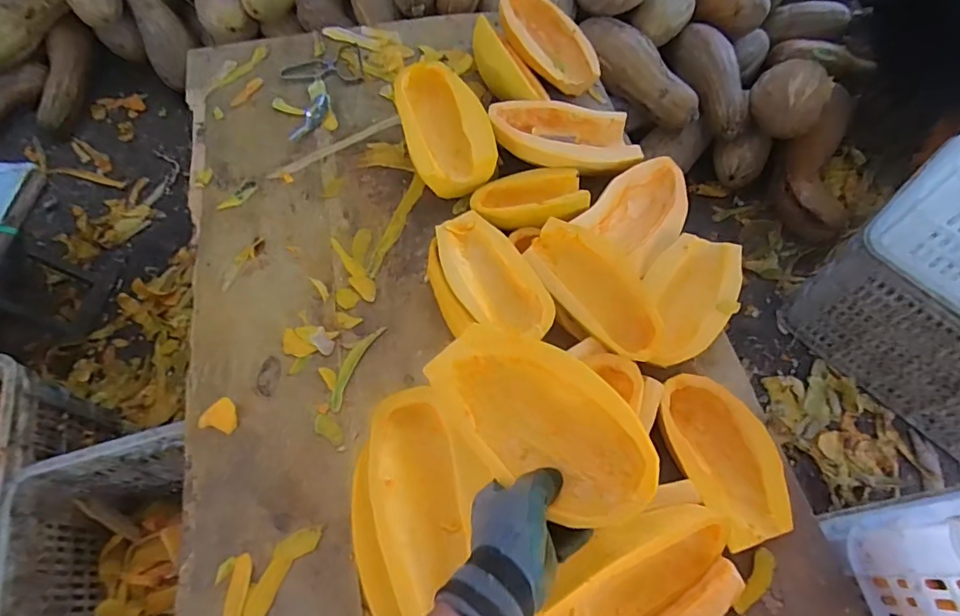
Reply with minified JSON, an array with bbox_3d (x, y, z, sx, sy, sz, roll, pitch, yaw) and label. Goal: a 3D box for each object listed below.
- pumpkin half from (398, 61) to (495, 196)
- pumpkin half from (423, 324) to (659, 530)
[{"bbox_3d":[-0.056,-0.273,0.788,0.121,0.056,0.219,-19,65,-8],"label":"pumpkin half"},{"bbox_3d":[0.052,0.097,0.451,0.113,0.039,0.207,-40,69,-17],"label":"pumpkin half"}]

